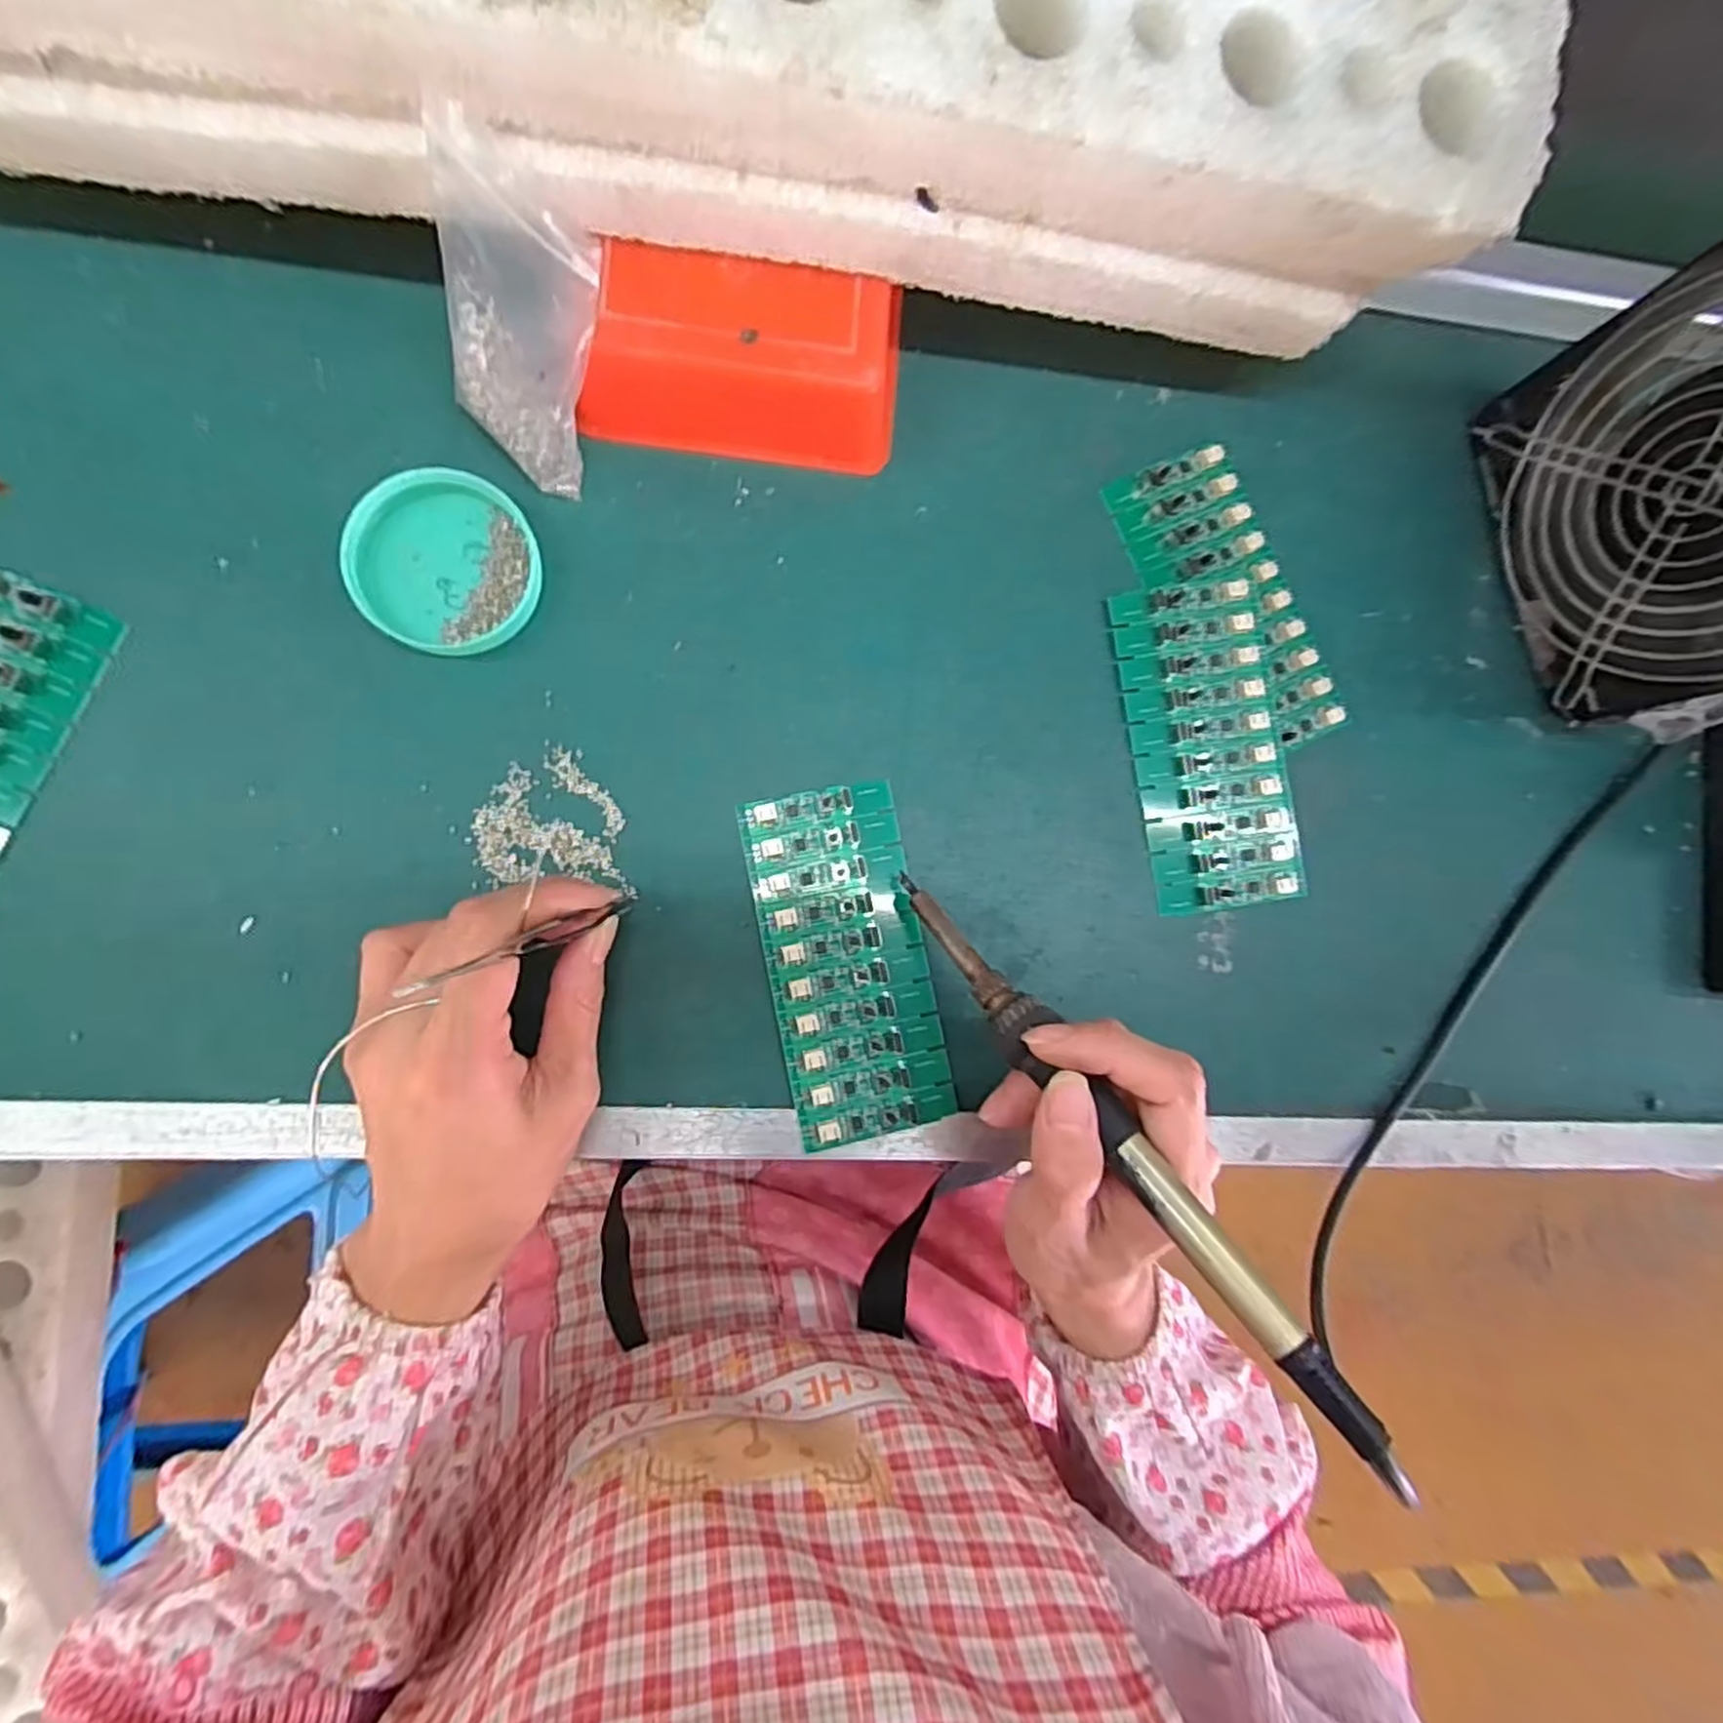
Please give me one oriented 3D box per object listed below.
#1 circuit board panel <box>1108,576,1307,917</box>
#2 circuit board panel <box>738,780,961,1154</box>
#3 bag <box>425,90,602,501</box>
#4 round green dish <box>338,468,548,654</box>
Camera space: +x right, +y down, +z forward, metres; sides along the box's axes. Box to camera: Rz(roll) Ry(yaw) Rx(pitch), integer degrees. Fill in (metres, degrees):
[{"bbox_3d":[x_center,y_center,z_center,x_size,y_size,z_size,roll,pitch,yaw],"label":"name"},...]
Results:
[{"bbox_3d":[0.147,-0.049,0.319,0.059,0.014,0.135,-9,90,-7],"label":"circuit board panel"},{"bbox_3d":[-0.005,0.040,0.299,0.063,0.005,0.136,-11,87,-8],"label":"circuit board panel"},{"bbox_3d":[-0.118,-0.179,0.254,0.063,0.095,0.012,39,59,-4],"label":"bag"},{"bbox_3d":[-0.157,-0.113,0.284,0.065,0.014,0.067,0,89,-7],"label":"round green dish"}]

